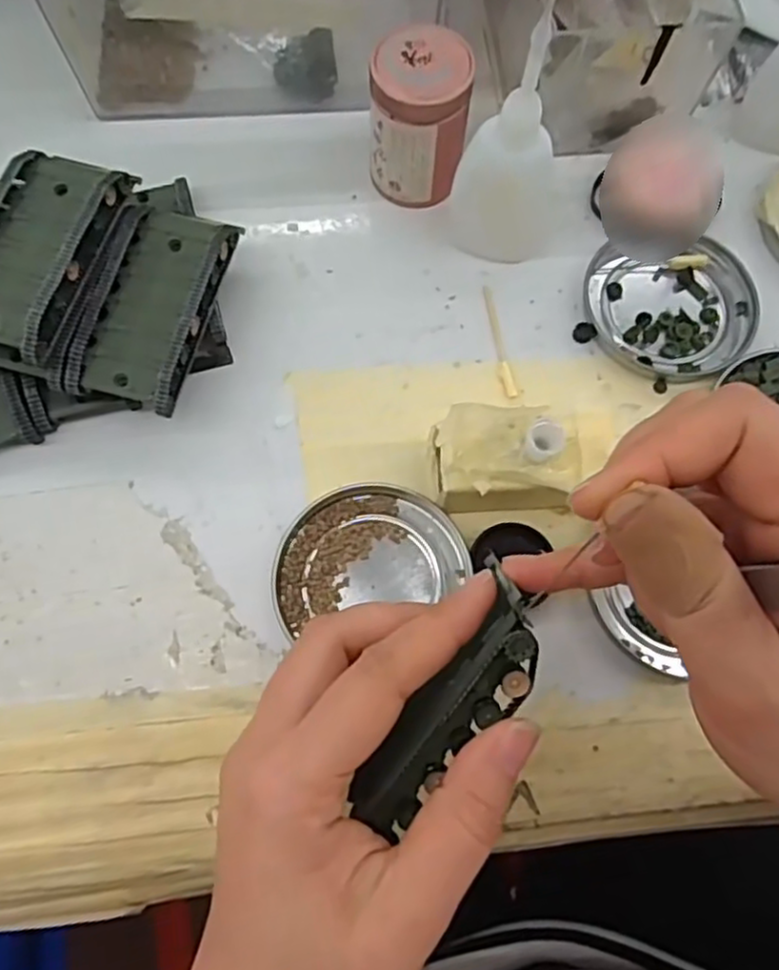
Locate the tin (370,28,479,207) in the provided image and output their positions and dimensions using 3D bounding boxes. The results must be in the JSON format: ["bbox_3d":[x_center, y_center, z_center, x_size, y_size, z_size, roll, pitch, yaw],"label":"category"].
[{"bbox_3d":[0.014,-0.167,0.325,0.042,0.063,0.042,0,73,-1],"label":"tin"}]

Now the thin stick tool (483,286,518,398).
[{"bbox_3d":[0.051,-0.068,0.326,0.007,0.004,0.058,-8,74,-3],"label":"thin stick tool"}]

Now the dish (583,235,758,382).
[{"bbox_3d":[0.133,-0.083,0.332,0.075,0.010,0.069,0,73,-1],"label":"dish"}]

